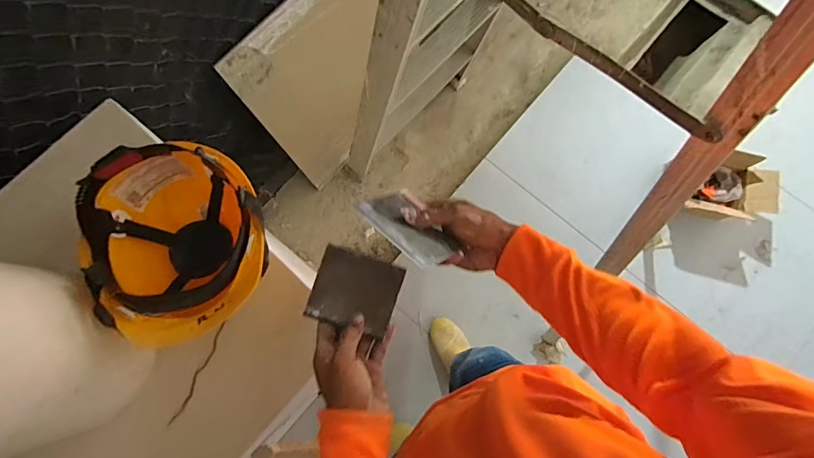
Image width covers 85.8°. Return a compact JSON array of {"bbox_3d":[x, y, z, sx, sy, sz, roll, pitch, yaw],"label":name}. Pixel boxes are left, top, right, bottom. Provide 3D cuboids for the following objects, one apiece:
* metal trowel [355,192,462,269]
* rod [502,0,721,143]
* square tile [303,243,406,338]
[{"bbox_3d":[0.001,-0.004,0.513,0.120,0.009,0.082,44,36,25],"label":"metal trowel"},{"bbox_3d":[0.158,-0.226,0.472,0.405,0.044,0.015,42,79,13],"label":"rod"},{"bbox_3d":[-0.061,0.073,0.510,0.100,0.011,0.086,17,92,11],"label":"square tile"}]

